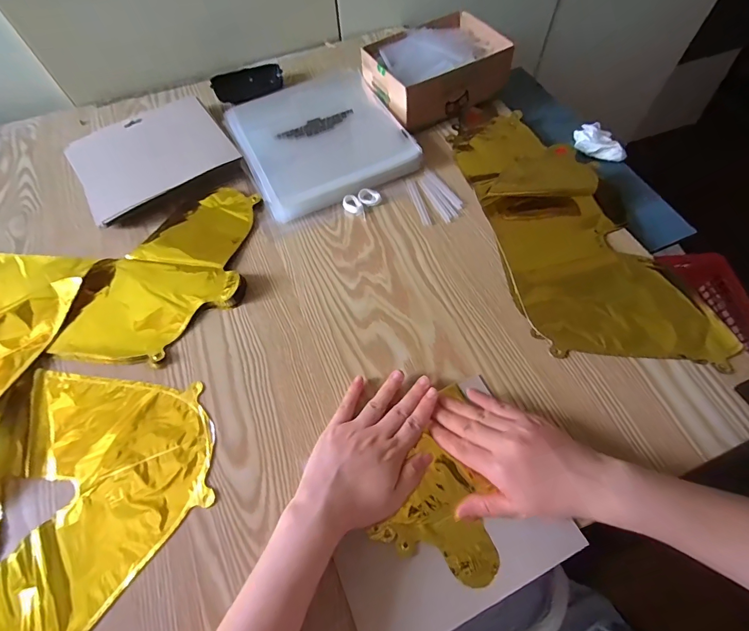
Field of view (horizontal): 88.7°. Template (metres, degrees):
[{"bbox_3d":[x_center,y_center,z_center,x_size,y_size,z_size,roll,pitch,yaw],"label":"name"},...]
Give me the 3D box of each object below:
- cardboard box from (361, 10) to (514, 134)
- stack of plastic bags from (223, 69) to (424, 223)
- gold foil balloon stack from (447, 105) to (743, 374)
[{"bbox_3d":[0.088,-0.360,0.565,0.184,0.067,0.141,-30,65,-12],"label":"cardboard box"},{"bbox_3d":[-0.078,-0.249,0.539,0.211,0.035,0.227,-26,64,-11],"label":"stack of plastic bags"},{"bbox_3d":[0.232,-0.132,0.464,0.190,0.028,0.409,-12,63,-3],"label":"gold foil balloon stack"}]

